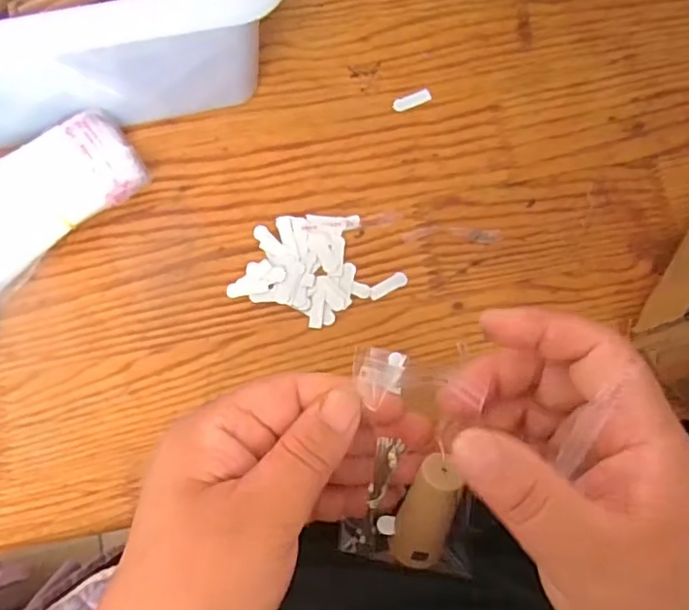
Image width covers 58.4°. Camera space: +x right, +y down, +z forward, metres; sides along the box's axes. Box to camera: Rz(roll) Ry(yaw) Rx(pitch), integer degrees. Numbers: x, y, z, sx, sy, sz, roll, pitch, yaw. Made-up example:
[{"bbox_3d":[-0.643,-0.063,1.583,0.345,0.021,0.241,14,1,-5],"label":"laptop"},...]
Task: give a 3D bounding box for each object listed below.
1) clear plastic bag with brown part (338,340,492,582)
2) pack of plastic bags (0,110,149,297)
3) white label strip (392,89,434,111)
[{"bbox_3d":[0.026,0.059,0.232,0.056,0.022,0.087,9,107,39],"label":"clear plastic bag with brown part"},{"bbox_3d":[-0.168,-0.052,0.330,0.122,0.031,0.054,-33,80,-6],"label":"pack of plastic bags"},{"bbox_3d":[0.039,-0.118,0.355,0.023,0.004,0.008,-20,77,-4],"label":"white label strip"}]

